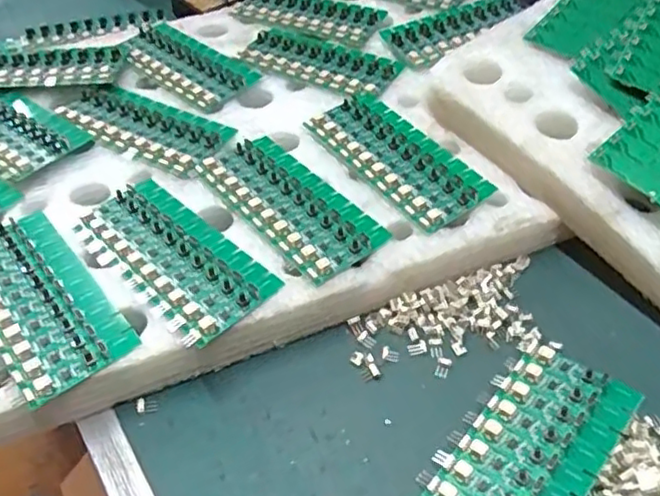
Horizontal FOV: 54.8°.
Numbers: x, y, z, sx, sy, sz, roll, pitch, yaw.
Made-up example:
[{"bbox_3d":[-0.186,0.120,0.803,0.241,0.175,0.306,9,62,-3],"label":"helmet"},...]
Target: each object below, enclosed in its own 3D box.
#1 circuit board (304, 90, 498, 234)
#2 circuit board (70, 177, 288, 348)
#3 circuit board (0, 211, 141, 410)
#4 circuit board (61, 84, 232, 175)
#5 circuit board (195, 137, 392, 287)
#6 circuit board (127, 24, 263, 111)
[{"bbox_3d":[0.045,-0.066,0.445,0.063,0.009,0.139,-26,54,-23],"label":"circuit board"},{"bbox_3d":[-0.097,0.002,0.387,0.066,0.008,0.135,-35,58,-29],"label":"circuit board"},{"bbox_3d":[-0.169,0.026,0.367,0.061,0.007,0.134,-31,56,-26],"label":"circuit board"},{"bbox_3d":[-0.139,-0.095,0.478,0.134,0.005,0.058,25,52,19],"label":"circuit board"},{"bbox_3d":[-0.027,-0.032,0.419,0.060,0.008,0.137,-31,56,-26],"label":"circuit board"},{"bbox_3d":[-0.123,-0.157,0.537,0.129,0.010,0.061,34,56,25],"label":"circuit board"}]

